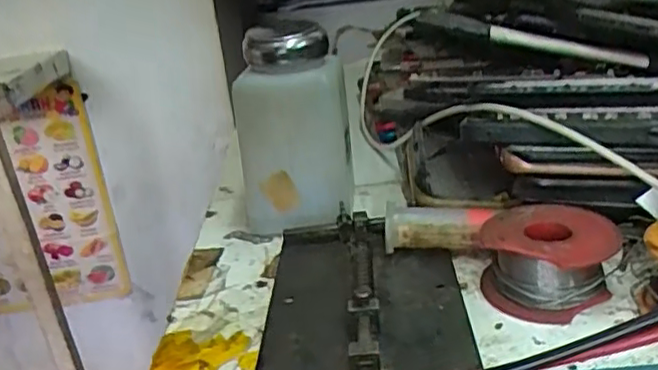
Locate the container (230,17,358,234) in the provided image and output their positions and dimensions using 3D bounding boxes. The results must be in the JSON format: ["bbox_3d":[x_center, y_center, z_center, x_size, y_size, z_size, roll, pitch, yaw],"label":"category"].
[{"bbox_3d":[-0.019,-0.023,0.331,0.054,0.092,0.061,-10,22,-7],"label":"container"}]

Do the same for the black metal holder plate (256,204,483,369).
[{"bbox_3d":[0.013,0.043,0.262,0.079,0.017,0.122,-6,21,5],"label":"black metal holder plate"}]

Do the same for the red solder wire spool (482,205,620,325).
[{"bbox_3d":[0.086,0.030,0.255,0.049,0.027,0.045,-7,21,3],"label":"red solder wire spool"}]

